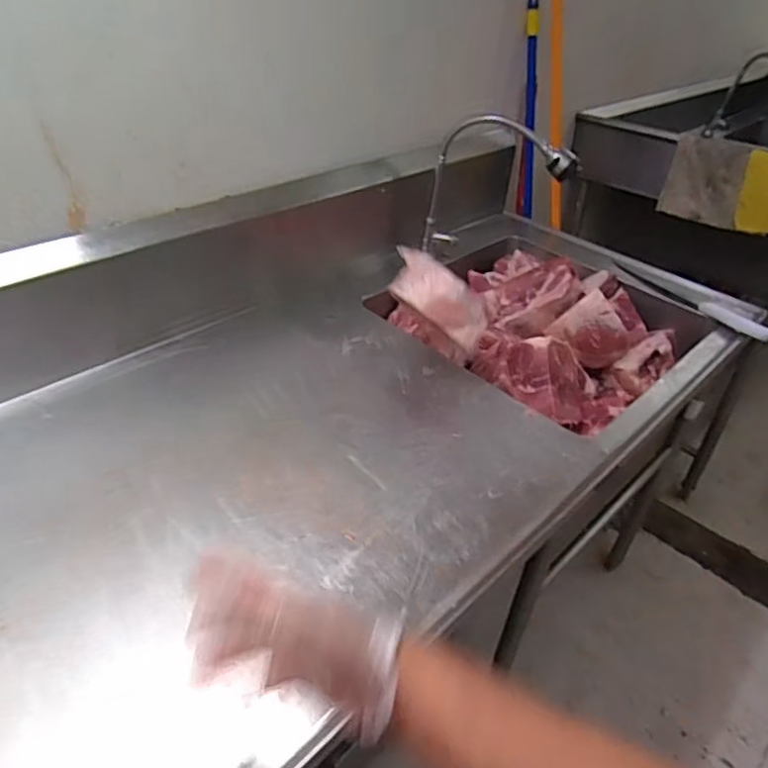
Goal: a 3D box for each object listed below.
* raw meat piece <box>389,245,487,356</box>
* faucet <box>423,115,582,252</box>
[{"bbox_3d":[0.082,-0.135,0.910,0.184,0.067,0.073,47,49,5],"label":"raw meat piece"},{"bbox_3d":[0.223,-0.367,1.178,0.271,0.261,0.045,20,40,20],"label":"faucet"}]

